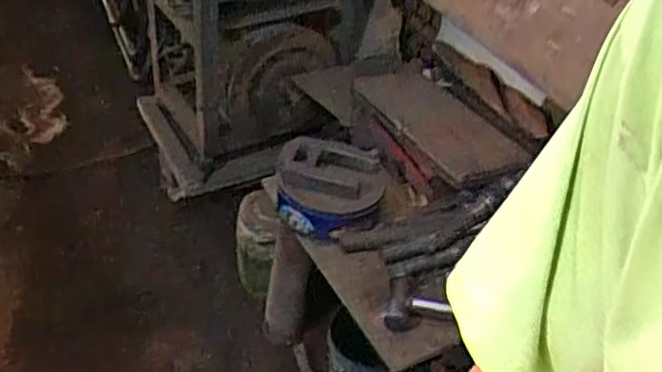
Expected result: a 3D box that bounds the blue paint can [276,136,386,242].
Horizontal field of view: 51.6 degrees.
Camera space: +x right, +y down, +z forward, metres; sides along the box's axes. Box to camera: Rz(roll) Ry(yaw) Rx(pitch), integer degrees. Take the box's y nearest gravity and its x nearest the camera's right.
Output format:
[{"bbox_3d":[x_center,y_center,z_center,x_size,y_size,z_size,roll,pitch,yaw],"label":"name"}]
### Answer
[{"bbox_3d":[-0.001,0.000,1.180,0.176,0.081,0.179,4,42,-4],"label":"blue paint can"}]

